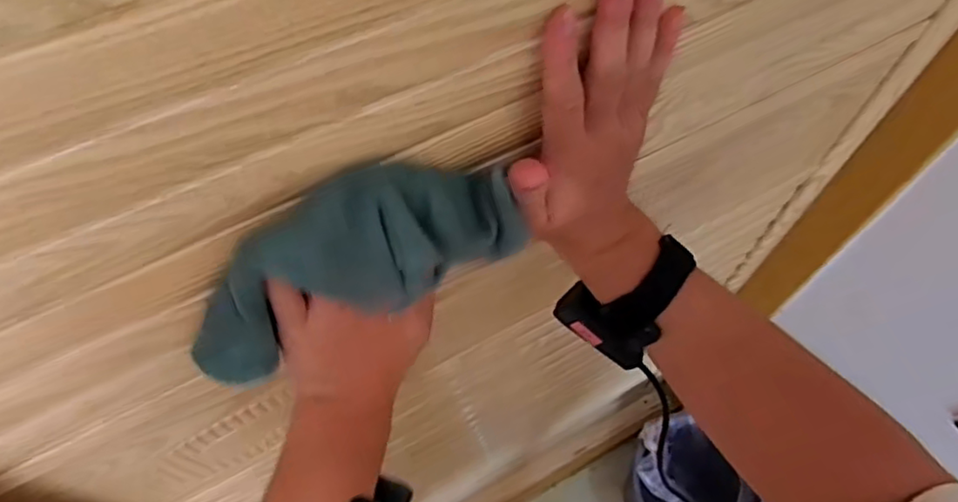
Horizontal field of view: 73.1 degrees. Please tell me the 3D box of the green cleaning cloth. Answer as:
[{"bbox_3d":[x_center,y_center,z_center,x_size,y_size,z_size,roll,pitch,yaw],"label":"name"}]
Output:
[{"bbox_3d":[-0.066,0.005,0.338,0.182,0.100,0.045,-24,65,-12],"label":"green cleaning cloth"}]

